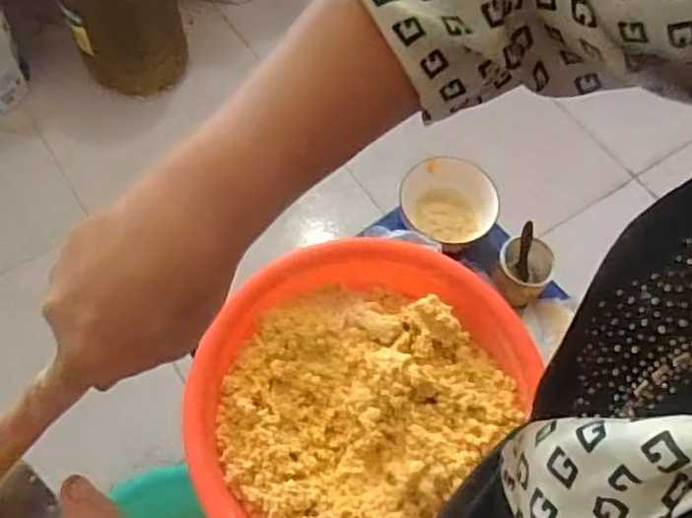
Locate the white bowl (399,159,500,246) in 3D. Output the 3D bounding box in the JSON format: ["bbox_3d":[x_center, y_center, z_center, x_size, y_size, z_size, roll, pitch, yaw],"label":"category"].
[{"bbox_3d":[0.159,-0.088,1.024,0.142,0.061,0.163,2,63,-3],"label":"white bowl"}]

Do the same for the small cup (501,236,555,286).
[{"bbox_3d":[0.264,0.010,0.975,0.079,0.062,0.075,2,63,-3],"label":"small cup"}]

